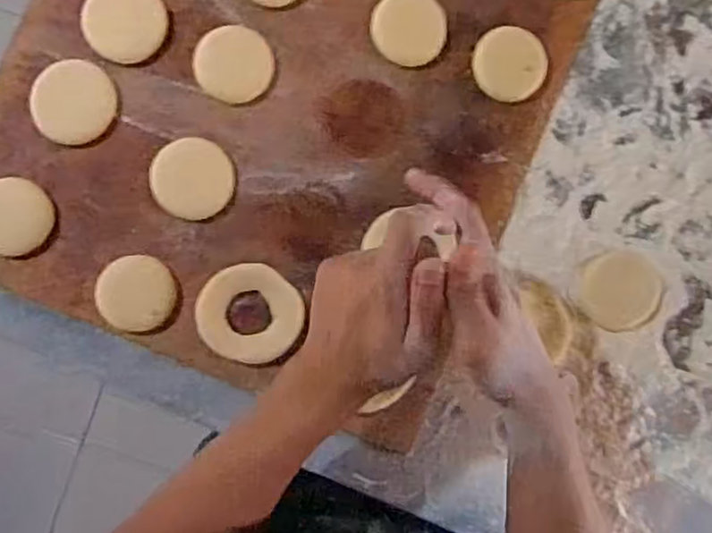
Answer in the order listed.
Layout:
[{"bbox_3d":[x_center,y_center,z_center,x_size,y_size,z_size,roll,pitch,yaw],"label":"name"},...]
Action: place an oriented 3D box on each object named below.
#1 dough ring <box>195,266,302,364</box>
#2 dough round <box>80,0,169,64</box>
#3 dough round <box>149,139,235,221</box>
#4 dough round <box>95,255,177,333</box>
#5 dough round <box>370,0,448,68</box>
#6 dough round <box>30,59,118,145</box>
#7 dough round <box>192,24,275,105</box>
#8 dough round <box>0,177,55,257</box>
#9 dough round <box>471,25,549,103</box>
[{"bbox_3d":[-0.084,0.037,0.561,0.081,0.005,0.075,0,86,-2],"label":"dough ring"},{"bbox_3d":[-0.189,-0.201,0.576,0.067,0.009,0.066,0,86,-2],"label":"dough round"},{"bbox_3d":[-0.133,-0.072,0.573,0.067,0.004,0.064,0,86,-2],"label":"dough round"},{"bbox_3d":[-0.175,0.021,0.561,0.061,0.010,0.058,0,86,-2],"label":"dough round"},{"bbox_3d":[0.045,-0.198,0.587,0.061,0.011,0.060,0,86,-2],"label":"dough round"},{"bbox_3d":[-0.228,-0.134,0.570,0.064,0.008,0.068,0,86,-2],"label":"dough round"},{"bbox_3d":[-0.100,-0.167,0.580,0.064,0.007,0.062,0,86,-2],"label":"dough round"},{"bbox_3d":[-0.275,-0.039,0.562,0.063,0.010,0.060,0,86,-2],"label":"dough round"},{"bbox_3d":[0.129,-0.170,0.592,0.060,0.008,0.063,0,86,-2],"label":"dough round"}]

